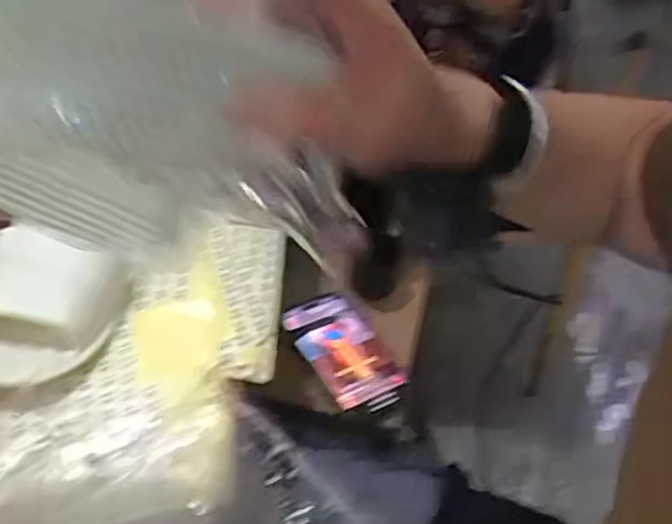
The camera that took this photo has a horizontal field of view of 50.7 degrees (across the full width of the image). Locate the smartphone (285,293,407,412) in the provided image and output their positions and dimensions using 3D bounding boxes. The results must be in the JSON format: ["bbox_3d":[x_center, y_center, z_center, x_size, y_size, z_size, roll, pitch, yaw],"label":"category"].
[{"bbox_3d":[0.011,0.095,0.751,0.077,0.013,0.146,-22,50,-28],"label":"smartphone"}]

